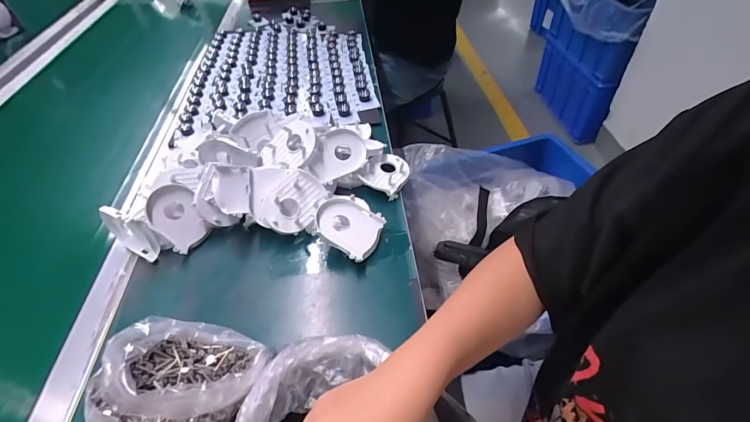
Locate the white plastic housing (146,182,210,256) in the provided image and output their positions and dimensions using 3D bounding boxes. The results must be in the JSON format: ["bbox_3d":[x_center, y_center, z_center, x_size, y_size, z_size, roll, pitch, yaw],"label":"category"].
[{"bbox_3d":[-0.253,0.009,0.481,0.056,0.082,0.028,-33,12,-29],"label":"white plastic housing"}]

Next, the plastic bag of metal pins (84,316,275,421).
[{"bbox_3d":[-0.154,0.155,0.304,0.098,0.110,0.129,-1,46,3],"label":"plastic bag of metal pins"}]

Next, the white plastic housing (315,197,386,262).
[{"bbox_3d":[-0.034,0.019,0.470,0.082,0.029,0.078,31,50,-2],"label":"white plastic housing"}]

